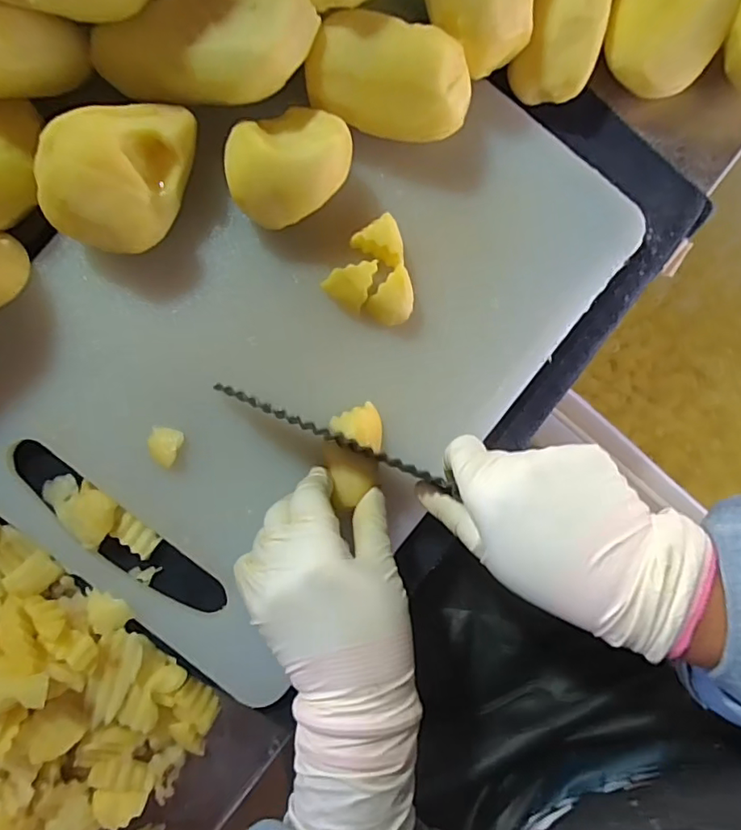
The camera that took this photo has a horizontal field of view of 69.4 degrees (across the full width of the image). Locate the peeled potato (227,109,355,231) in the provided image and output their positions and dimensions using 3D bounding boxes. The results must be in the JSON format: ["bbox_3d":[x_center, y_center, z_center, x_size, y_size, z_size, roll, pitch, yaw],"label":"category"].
[{"bbox_3d":[-0.046,-0.140,0.301,0.068,0.050,0.056,-26,90,-4],"label":"peeled potato"}]

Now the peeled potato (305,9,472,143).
[{"bbox_3d":[0.010,-0.185,0.301,0.091,0.043,0.052,8,88,-3],"label":"peeled potato"}]

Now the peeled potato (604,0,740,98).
[{"bbox_3d":[0.185,-0.247,0.335,0.073,0.043,0.090,32,87,-2],"label":"peeled potato"}]

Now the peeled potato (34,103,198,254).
[{"bbox_3d":[-0.135,-0.131,0.289,0.064,0.053,0.082,14,88,-3],"label":"peeled potato"}]

